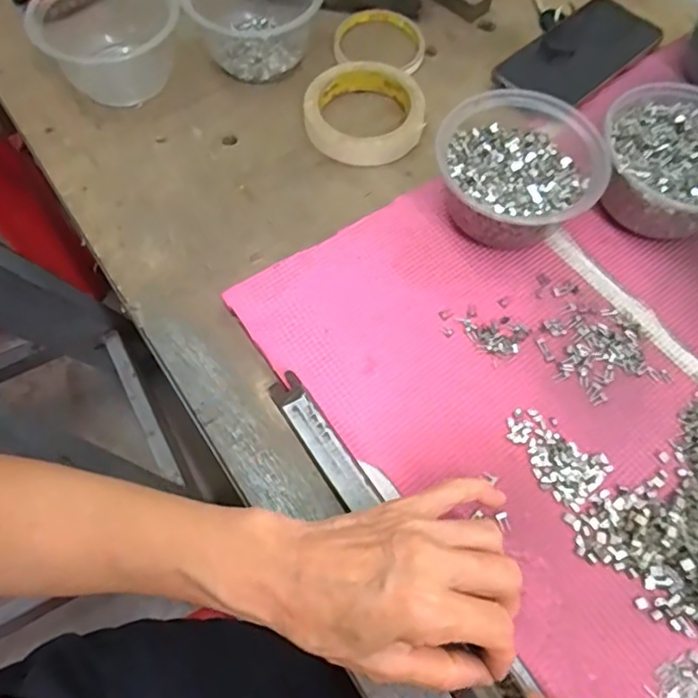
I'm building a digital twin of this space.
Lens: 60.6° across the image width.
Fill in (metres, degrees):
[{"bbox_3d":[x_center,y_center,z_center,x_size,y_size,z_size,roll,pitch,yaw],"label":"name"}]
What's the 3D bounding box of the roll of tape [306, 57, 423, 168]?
[{"bbox_3d":[0.013,-0.200,0.497,0.096,0.018,0.099,0,65,1],"label":"roll of tape"}]

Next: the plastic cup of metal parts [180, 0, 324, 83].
[{"bbox_3d":[-0.081,-0.299,0.521,0.111,0.058,0.109,1,63,-1],"label":"plastic cup of metal parts"}]

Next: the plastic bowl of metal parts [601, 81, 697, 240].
[{"bbox_3d":[0.240,-0.137,0.441,0.110,0.056,0.115,1,63,-1],"label":"plastic bowl of metal parts"}]

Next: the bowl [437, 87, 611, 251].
[{"bbox_3d":[0.120,-0.124,0.431,0.110,0.062,0.104,1,63,-1],"label":"bowl"}]

